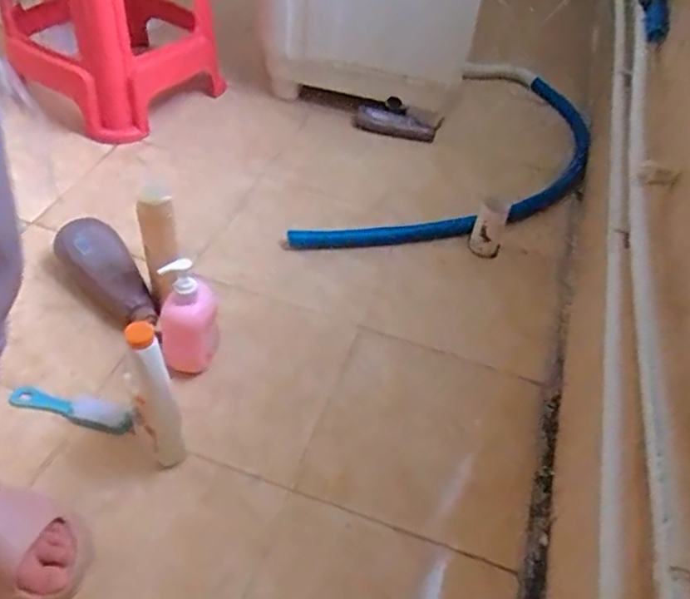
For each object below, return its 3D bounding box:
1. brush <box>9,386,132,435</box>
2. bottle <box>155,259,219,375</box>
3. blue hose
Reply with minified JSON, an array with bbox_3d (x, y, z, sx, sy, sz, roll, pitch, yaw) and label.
[{"bbox_3d":[-0.367,0.146,0.845,0.173,0.018,0.037,14,45,5],"label":"brush"},{"bbox_3d":[-0.208,0.027,0.838,0.070,0.181,0.076,-3,46,-11],"label":"bottle"},{"bbox_3d":[0.287,-0.297,1.330,0.393,0.064,0.852,25,47,16],"label":"blue hose"}]

